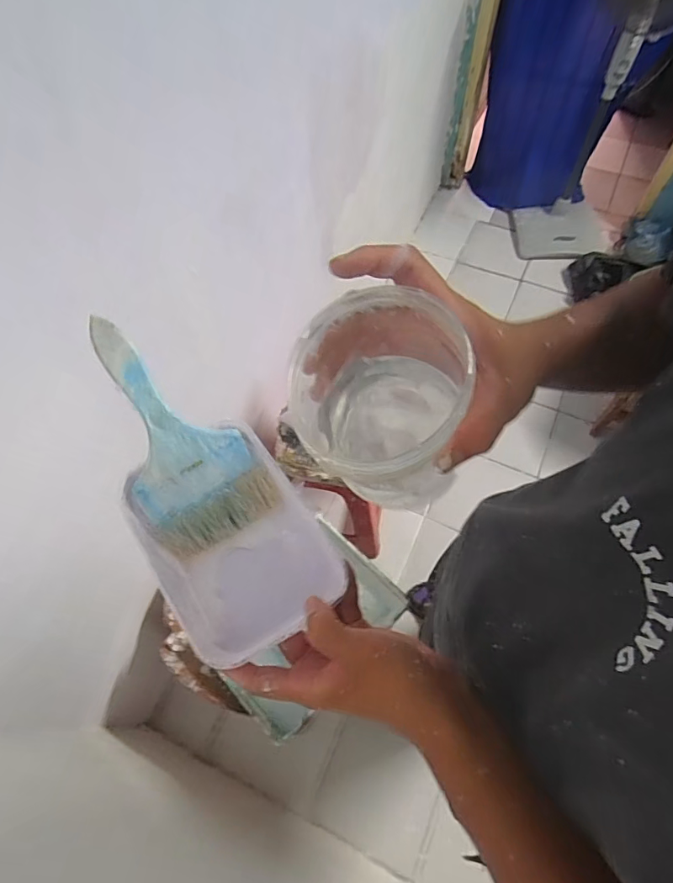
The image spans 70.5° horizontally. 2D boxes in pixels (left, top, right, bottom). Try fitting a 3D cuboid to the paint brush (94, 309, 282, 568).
[{"bbox_3d":[-0.131,-0.006,0.369,0.092,0.011,0.185,-33,97,-13],"label":"paint brush"}]

